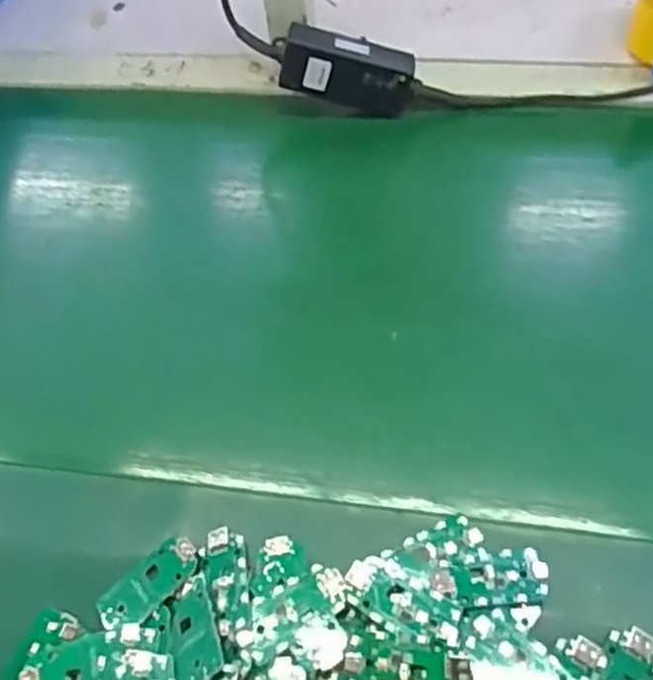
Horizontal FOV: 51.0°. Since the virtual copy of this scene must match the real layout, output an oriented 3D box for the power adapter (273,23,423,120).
[{"bbox_3d":[0.018,-0.238,0.606,0.121,0.055,0.029,13,56,-7],"label":"power adapter"}]

